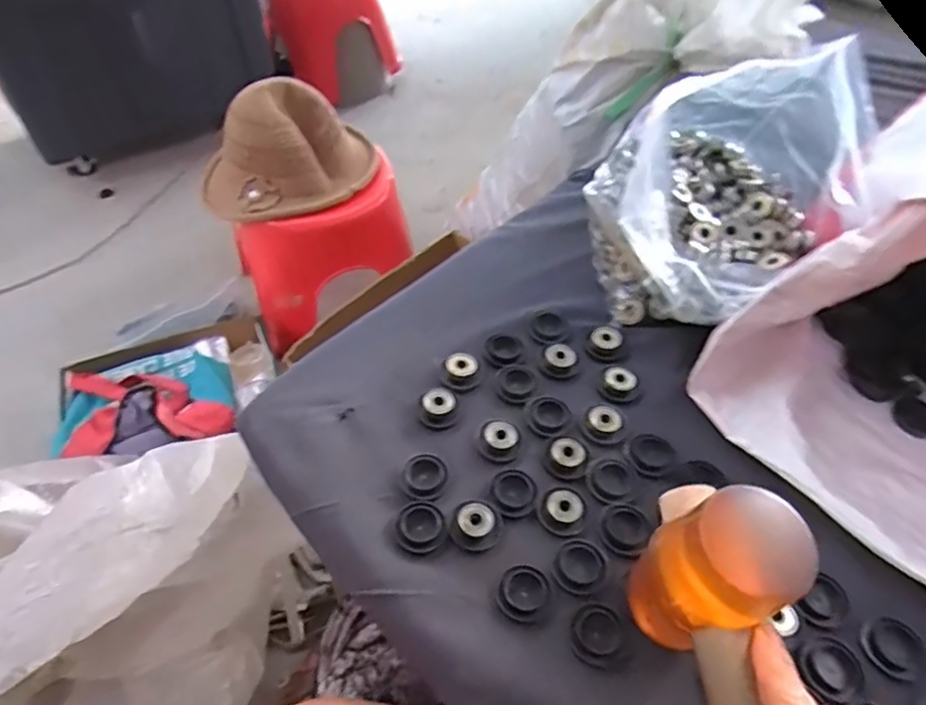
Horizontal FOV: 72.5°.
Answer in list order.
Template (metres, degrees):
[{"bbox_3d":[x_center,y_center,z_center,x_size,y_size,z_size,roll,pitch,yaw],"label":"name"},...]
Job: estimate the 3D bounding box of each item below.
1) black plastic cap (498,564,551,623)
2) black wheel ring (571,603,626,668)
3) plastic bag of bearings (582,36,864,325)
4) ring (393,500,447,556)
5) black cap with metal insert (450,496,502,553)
[{"bbox_3d":[0.036,0.141,0.373,0.029,0.006,0.033,30,55,22],"label":"black plastic cap"},{"bbox_3d":[0.077,0.159,0.357,0.029,0.004,0.033,5,49,2],"label":"black wheel ring"},{"bbox_3d":[0.190,-0.132,0.483,0.162,0.190,0.189,17,51,12],"label":"plastic bag of bearings"},{"bbox_3d":[-0.027,0.109,0.396,0.032,0.004,0.033,1,49,-1],"label":"ring"},{"bbox_3d":[0.009,0.107,0.398,0.031,0.008,0.035,14,50,10],"label":"black cap with metal insert"}]

